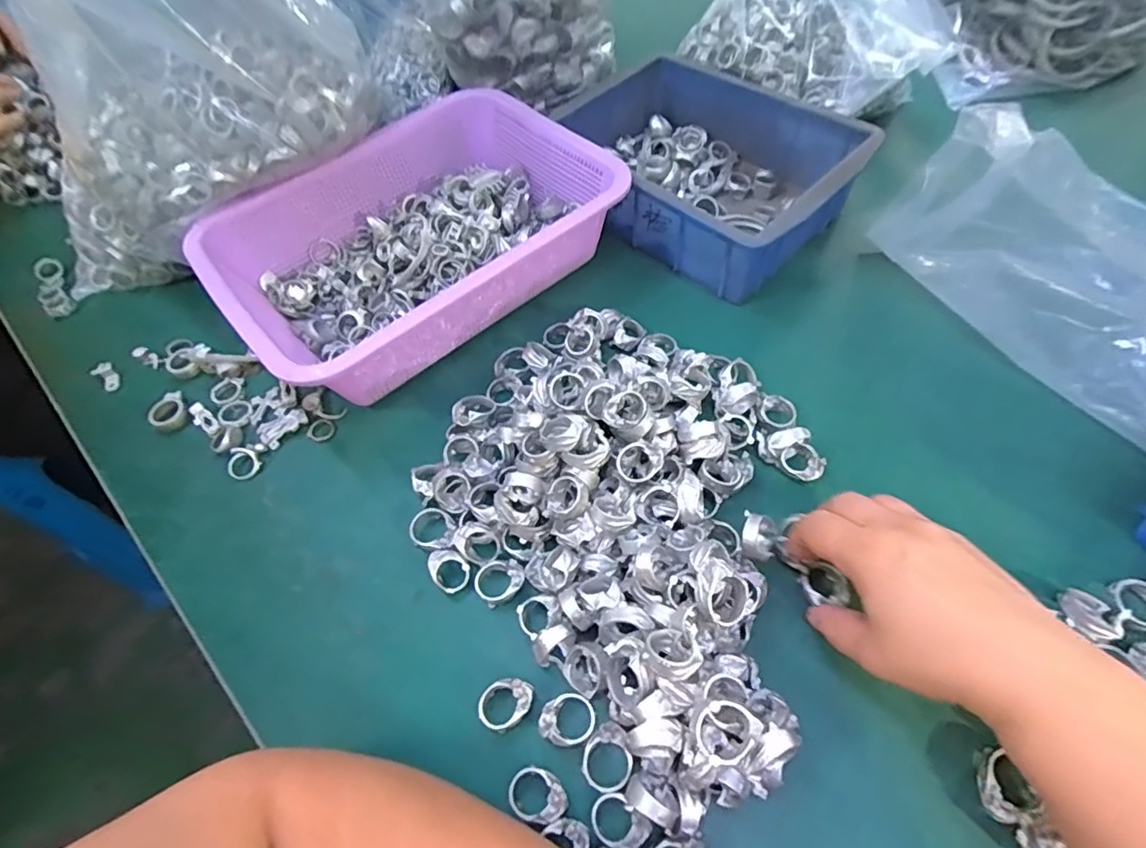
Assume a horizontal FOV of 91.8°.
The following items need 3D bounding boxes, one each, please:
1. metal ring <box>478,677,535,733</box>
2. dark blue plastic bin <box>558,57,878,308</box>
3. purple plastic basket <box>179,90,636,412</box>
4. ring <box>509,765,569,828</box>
[{"bbox_3d":[-0.036,0.151,0.301,0.030,0.014,0.023,-26,58,-12],"label":"metal ring"},{"bbox_3d":[0.114,-0.229,0.498,0.181,0.071,0.244,-38,62,-19],"label":"dark blue plastic bin"},{"bbox_3d":[-0.123,-0.152,0.459,0.302,0.073,0.212,-39,62,-19],"label":"purple plastic basket"},{"bbox_3d":[-0.017,0.185,0.276,0.028,0.011,0.022,23,62,19],"label":"ring"}]

